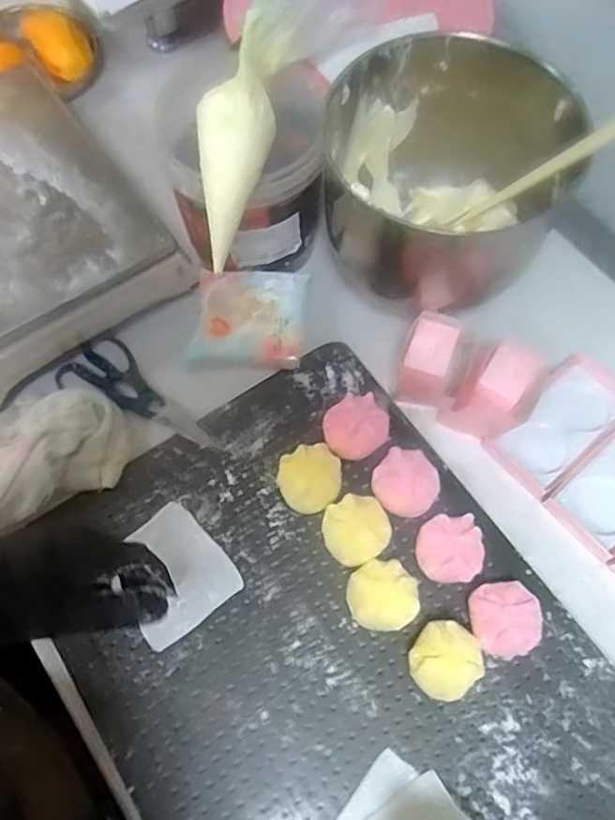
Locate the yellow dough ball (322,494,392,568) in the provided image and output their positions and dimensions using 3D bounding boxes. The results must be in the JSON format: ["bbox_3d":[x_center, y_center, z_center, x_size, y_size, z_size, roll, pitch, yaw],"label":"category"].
[{"bbox_3d":[0.045,0.114,0.579,0.059,0.045,0.060,0,68,1],"label":"yellow dough ball"}]

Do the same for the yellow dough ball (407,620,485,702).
[{"bbox_3d":[0.119,0.217,0.528,0.058,0.048,0.059,0,68,1],"label":"yellow dough ball"}]

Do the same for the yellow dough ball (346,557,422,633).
[{"bbox_3d":[0.067,0.168,0.554,0.061,0.040,0.059,0,68,1],"label":"yellow dough ball"}]

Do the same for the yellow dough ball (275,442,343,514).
[{"bbox_3d":[0.002,0.068,0.594,0.059,0.040,0.062,0,68,1],"label":"yellow dough ball"}]

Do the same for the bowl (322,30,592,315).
[{"bbox_3d":[0.124,-0.226,0.603,0.198,0.171,0.188,0,68,1],"label":"bowl"}]

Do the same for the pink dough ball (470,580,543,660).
[{"bbox_3d":[0.174,0.186,0.542,0.057,0.045,0.062,0,68,1],"label":"pink dough ball"}]

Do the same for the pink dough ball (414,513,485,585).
[{"bbox_3d":[0.129,0.129,0.567,0.058,0.051,0.057,0,68,1],"label":"pink dough ball"}]

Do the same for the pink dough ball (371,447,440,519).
[{"bbox_3d":[0.095,0.072,0.593,0.060,0.037,0.060,0,68,1],"label":"pink dough ball"}]

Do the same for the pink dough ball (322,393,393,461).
[{"bbox_3d":[0.047,0.018,0.608,0.065,0.052,0.054,-39,72,-14],"label":"pink dough ball"}]

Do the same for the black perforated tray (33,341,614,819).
[{"bbox_3d":[0.041,0.251,0.534,0.402,0.019,0.583,-33,71,-12],"label":"black perforated tray"}]

